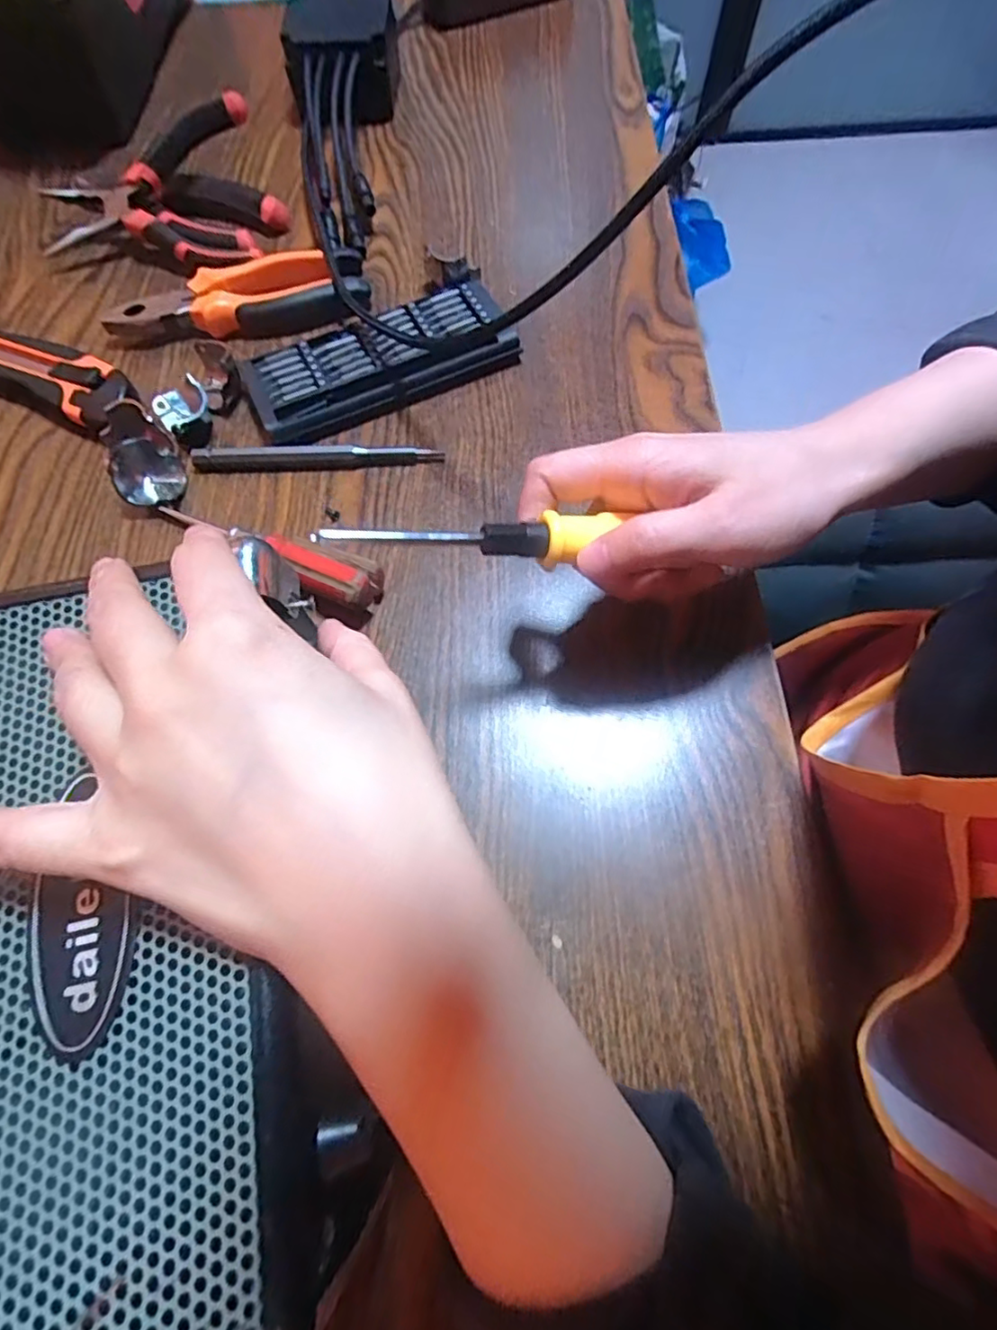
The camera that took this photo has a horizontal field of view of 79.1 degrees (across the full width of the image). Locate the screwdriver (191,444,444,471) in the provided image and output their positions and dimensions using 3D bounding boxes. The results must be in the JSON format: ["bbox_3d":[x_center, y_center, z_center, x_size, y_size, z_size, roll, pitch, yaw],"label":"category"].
[{"bbox_3d":[-0.100,-0.115,0.334,0.134,0.010,0.010,-1,67,0],"label":"screwdriver"}]

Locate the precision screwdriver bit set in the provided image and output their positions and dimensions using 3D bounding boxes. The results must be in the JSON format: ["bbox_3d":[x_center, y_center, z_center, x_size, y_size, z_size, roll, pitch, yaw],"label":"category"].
[{"bbox_3d":[-0.070,-0.182,0.359,0.155,0.018,0.064,-25,69,-10],"label":"precision screwdriver bit set"}]

